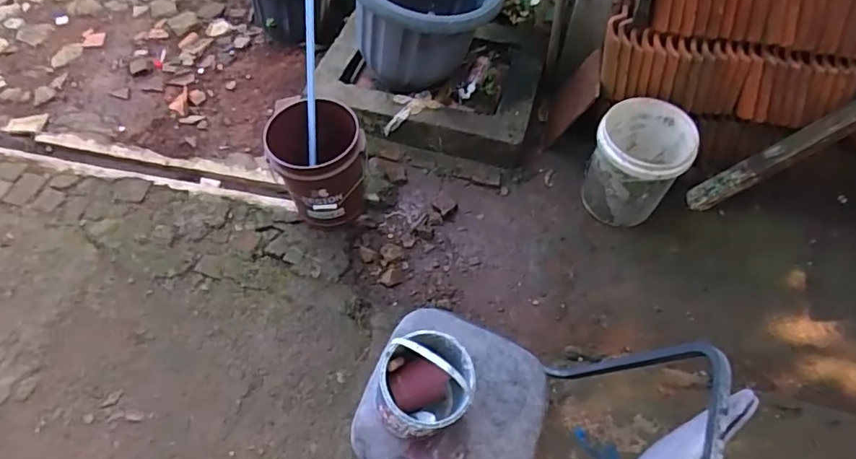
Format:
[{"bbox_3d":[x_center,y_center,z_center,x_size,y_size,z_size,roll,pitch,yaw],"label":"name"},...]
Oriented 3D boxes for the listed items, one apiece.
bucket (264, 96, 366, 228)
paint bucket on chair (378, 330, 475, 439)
[{"bbox_3d":[-0.374,-0.224,1.850,0.307,0.413,0.330,0,58,0],"label":"bucket"},{"bbox_3d":[-0.002,0.297,1.055,0.175,0.258,0.175,0,58,1],"label":"paint bucket on chair"}]

